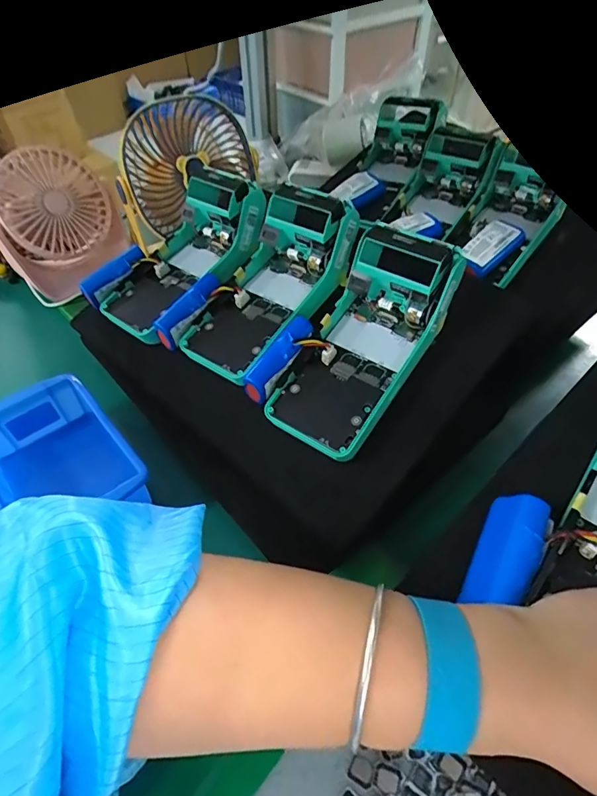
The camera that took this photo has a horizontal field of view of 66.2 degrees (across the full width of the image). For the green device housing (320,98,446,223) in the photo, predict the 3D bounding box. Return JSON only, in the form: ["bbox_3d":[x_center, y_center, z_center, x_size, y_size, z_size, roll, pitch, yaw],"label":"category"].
[{"bbox_3d":[0.099,-0.275,0.522,0.095,0.080,0.147,36,57,23],"label":"green device housing"}]

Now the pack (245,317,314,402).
[{"bbox_3d":[-0.014,-0.032,0.344,0.021,0.020,0.074,31,75,20],"label":"pack"}]

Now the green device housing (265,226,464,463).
[{"bbox_3d":[0.049,-0.040,0.339,0.075,0.054,0.170,28,81,18],"label":"green device housing"}]

